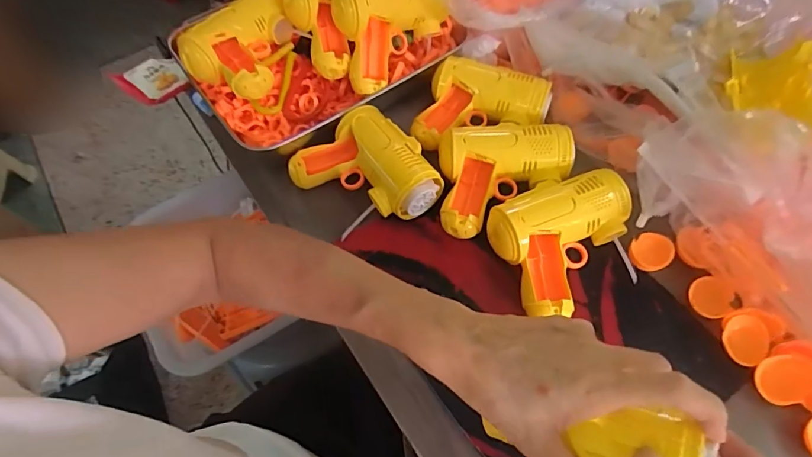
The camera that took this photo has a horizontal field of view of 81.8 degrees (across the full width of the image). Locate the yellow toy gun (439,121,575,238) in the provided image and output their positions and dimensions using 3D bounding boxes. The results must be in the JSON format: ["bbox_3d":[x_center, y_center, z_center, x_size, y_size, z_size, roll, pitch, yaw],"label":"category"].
[{"bbox_3d":[0.101,-0.052,0.467,0.130,0.045,0.109,-1,60,2],"label":"yellow toy gun"}]

